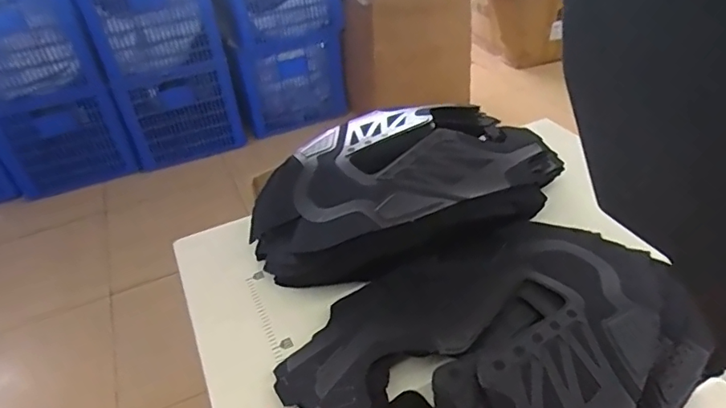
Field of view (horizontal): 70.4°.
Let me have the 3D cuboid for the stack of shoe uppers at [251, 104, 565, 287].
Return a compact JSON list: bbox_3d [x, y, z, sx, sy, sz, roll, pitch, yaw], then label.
[{"bbox_3d":[0.043,-0.027,0.560,0.335,0.078,0.202,-18,38,-15],"label":"stack of shoe uppers"}]

